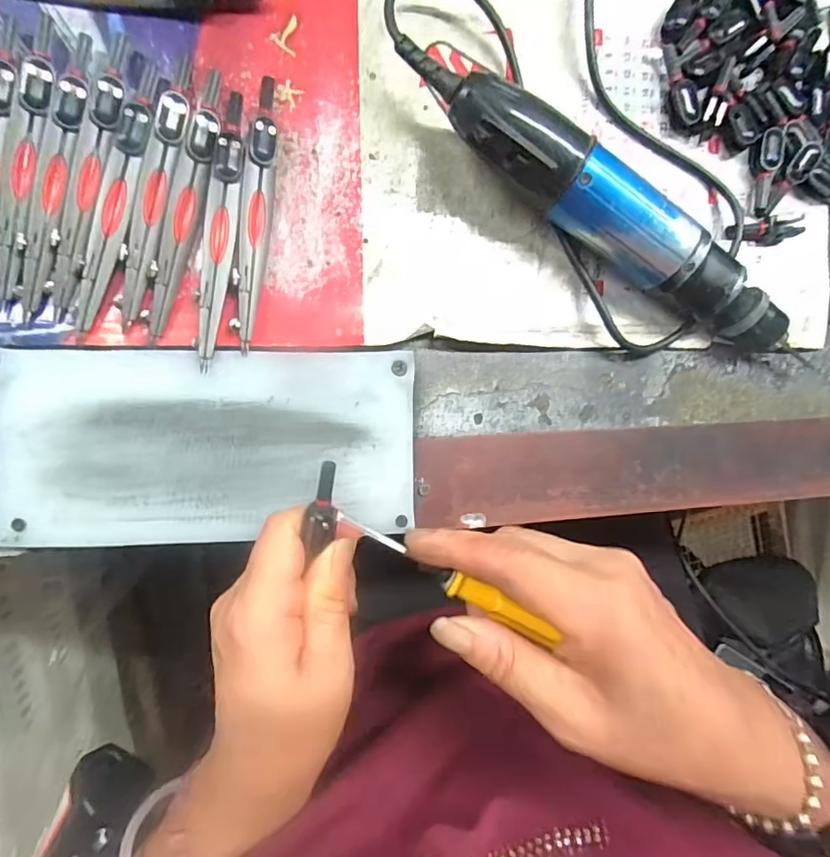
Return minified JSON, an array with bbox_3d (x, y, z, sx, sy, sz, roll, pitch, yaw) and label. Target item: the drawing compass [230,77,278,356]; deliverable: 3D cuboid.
[{"bbox_3d":[-0.077,-0.103,0.257,0.014,0.009,0.129,7,92,-9],"label":"drawing compass"}]

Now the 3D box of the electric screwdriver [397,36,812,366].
[{"bbox_3d":[0.097,-0.107,0.269,0.250,0.045,0.037,28,88,-9],"label":"electric screwdriver"}]

